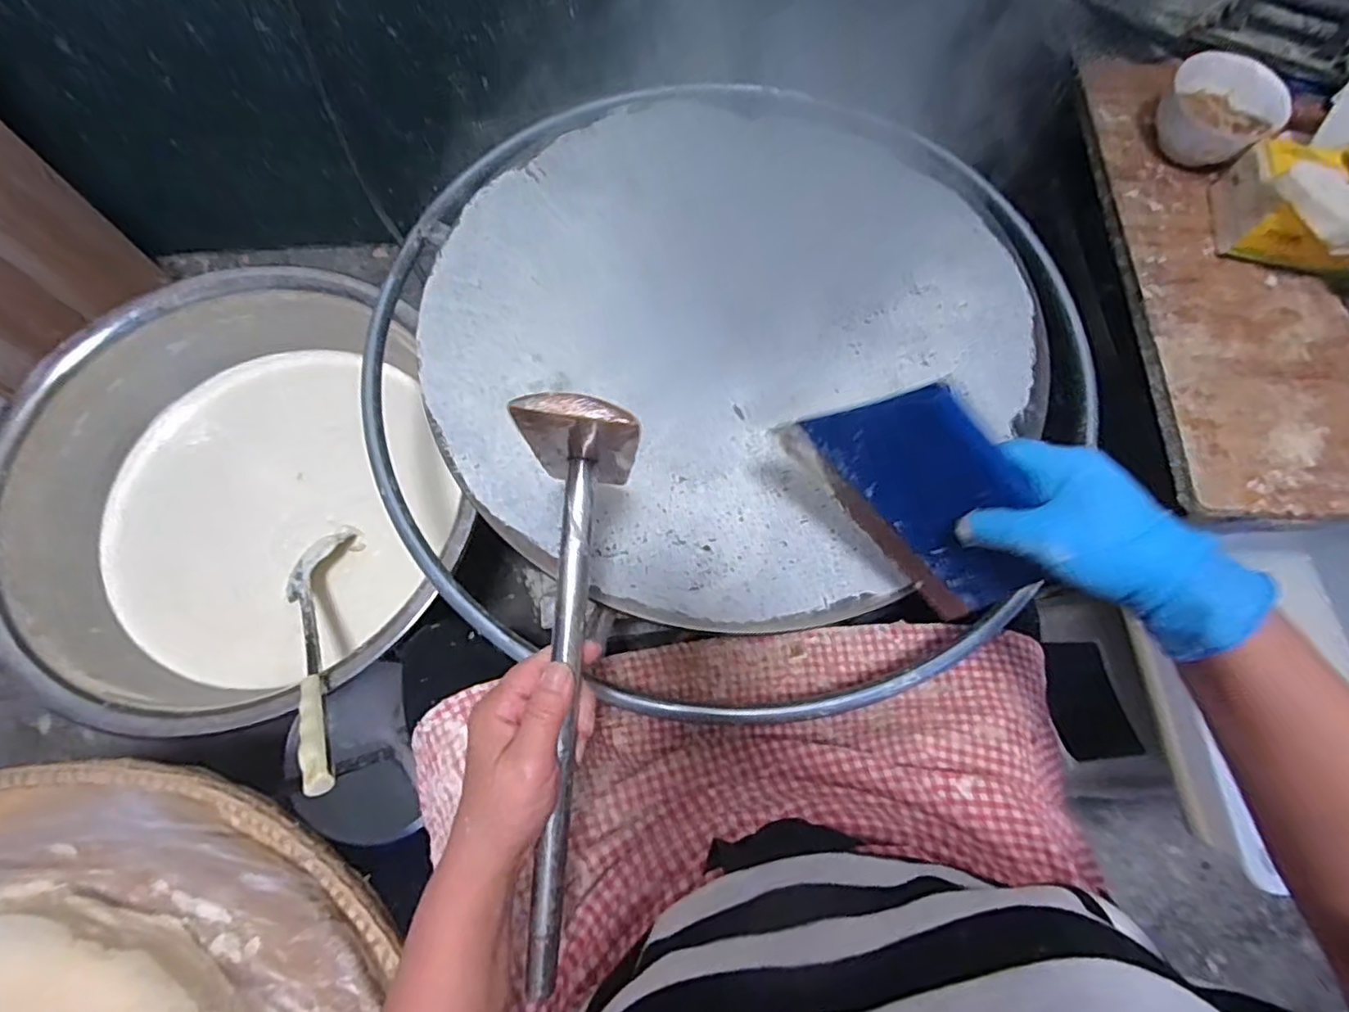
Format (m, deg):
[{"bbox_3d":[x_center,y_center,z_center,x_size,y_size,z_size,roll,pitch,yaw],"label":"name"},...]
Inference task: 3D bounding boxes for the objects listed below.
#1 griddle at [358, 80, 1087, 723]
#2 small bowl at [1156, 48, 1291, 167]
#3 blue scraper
[{"bbox_3d":[0.049,-0.134,0.598,0.685,0.073,0.620,-1,72,-2],"label":"griddle"},{"bbox_3d":[0.584,-0.424,0.682,0.086,0.069,0.116,-35,76,-12],"label":"small bowl"},{"bbox_3d":[0.166,-0.001,0.407,0.184,0.122,0.010,45,59,-9],"label":"blue scraper"}]

